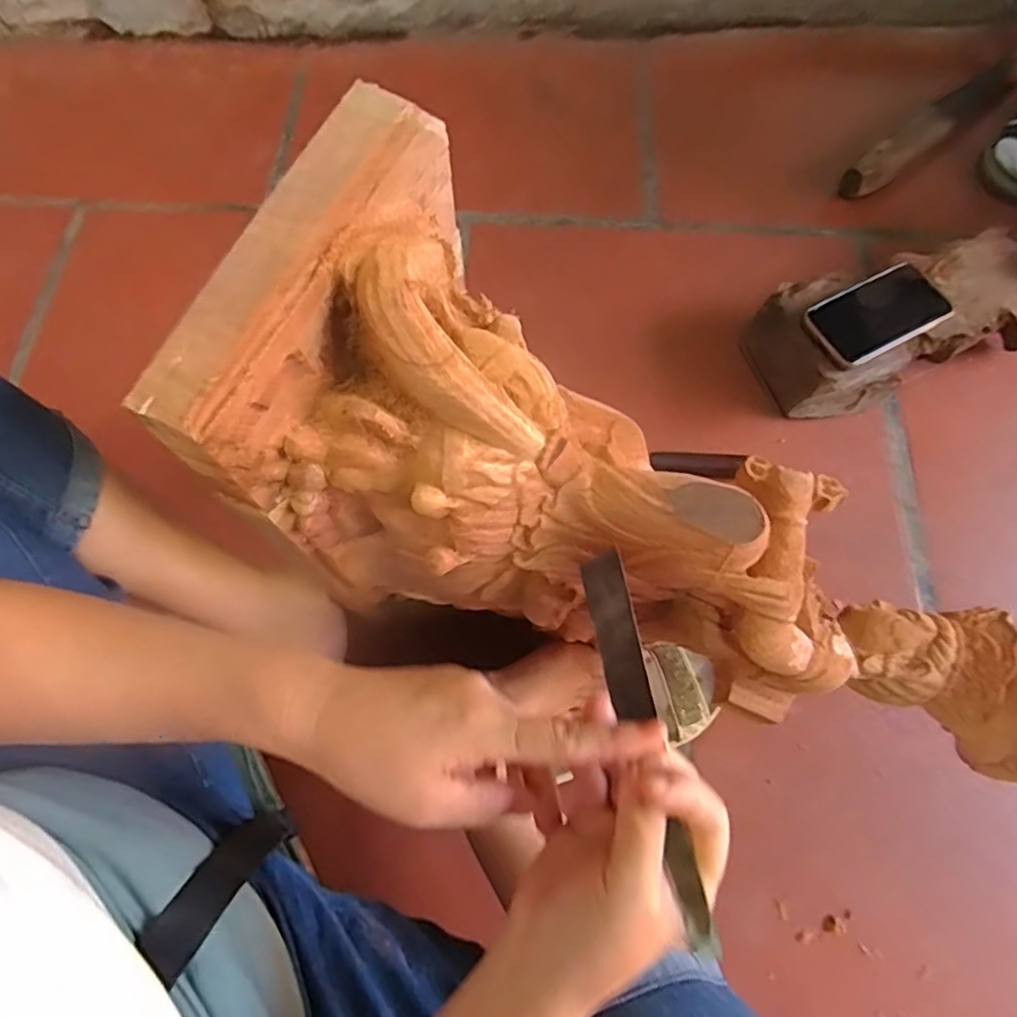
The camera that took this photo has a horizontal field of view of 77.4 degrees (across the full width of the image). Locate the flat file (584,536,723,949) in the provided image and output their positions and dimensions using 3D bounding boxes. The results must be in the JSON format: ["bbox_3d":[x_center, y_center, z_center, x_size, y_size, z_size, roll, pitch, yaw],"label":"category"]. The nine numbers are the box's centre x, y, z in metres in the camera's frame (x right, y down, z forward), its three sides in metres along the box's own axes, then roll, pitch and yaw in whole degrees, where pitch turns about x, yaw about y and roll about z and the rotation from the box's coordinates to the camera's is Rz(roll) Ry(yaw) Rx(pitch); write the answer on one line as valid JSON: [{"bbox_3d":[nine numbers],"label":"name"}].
[{"bbox_3d":[0.062,0.103,0.287,0.019,0.010,0.170,-12,72,-4],"label":"flat file"}]

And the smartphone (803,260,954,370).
[{"bbox_3d":[0.383,-0.202,0.652,0.162,0.010,0.080,-26,68,-14],"label":"smartphone"}]

